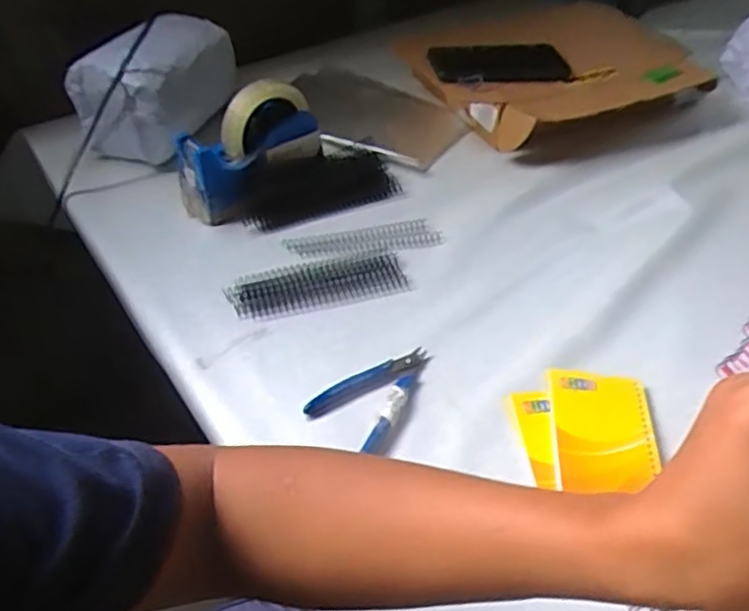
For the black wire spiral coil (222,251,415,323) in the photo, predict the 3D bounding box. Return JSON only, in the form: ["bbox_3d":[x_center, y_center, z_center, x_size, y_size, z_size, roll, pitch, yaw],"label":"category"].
[{"bbox_3d":[-0.052,-0.022,0.639,0.173,0.011,0.063,-13,48,-13],"label":"black wire spiral coil"}]

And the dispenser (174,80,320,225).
[{"bbox_3d":[-0.135,-0.170,0.704,0.076,0.114,0.153,28,52,24],"label":"dispenser"}]

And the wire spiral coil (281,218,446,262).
[{"bbox_3d":[-0.008,-0.068,0.682,0.160,0.012,0.042,-12,48,-11],"label":"wire spiral coil"}]

